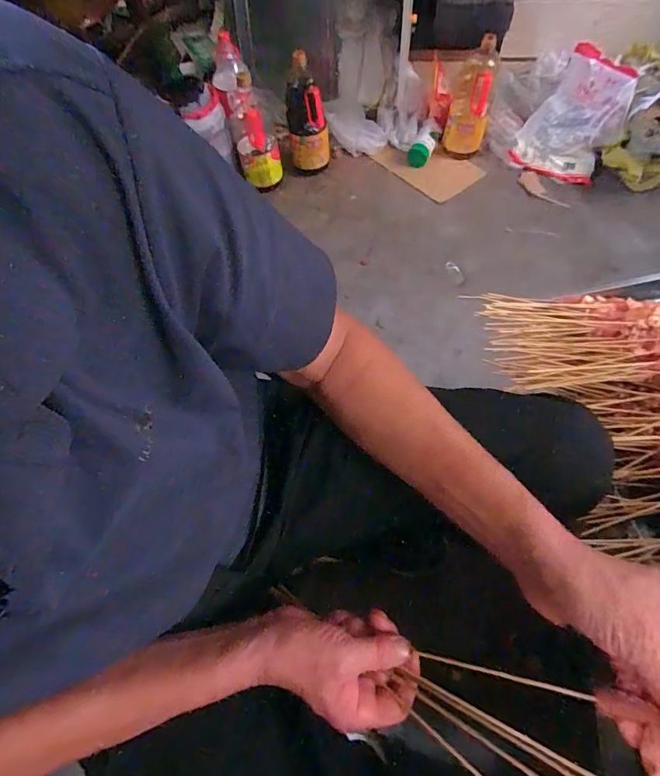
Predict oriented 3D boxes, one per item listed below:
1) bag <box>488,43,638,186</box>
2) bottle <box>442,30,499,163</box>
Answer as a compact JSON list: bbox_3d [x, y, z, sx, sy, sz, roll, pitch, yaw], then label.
[{"bbox_3d":[0.606,-0.749,1.183,0.320,0.211,0.243,18,63,13],"label":"bag"},{"bbox_3d":[0.379,-0.775,1.167,0.107,0.275,0.115,13,62,10],"label":"bottle"}]

